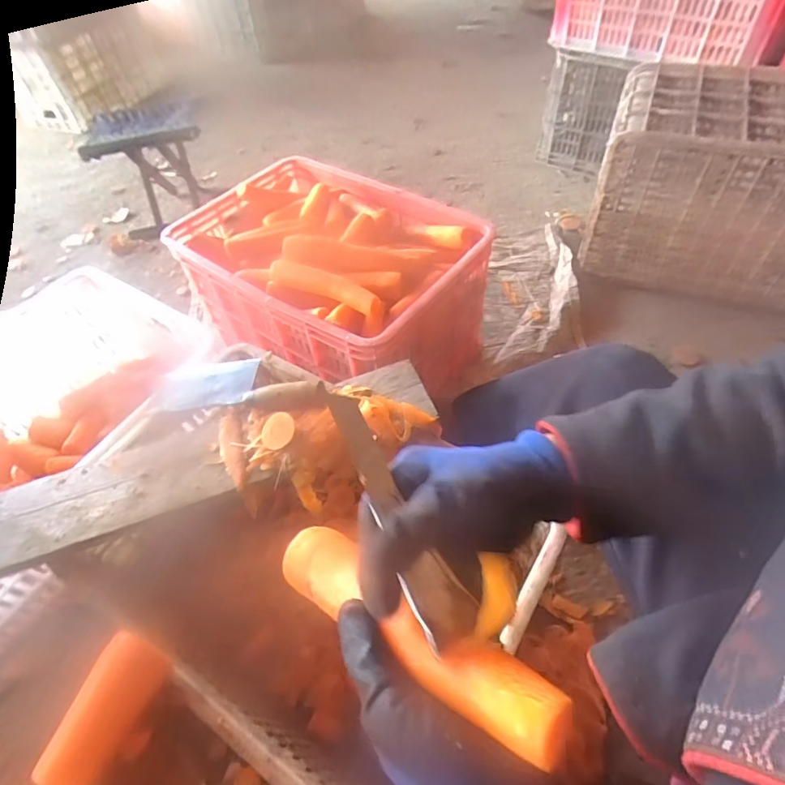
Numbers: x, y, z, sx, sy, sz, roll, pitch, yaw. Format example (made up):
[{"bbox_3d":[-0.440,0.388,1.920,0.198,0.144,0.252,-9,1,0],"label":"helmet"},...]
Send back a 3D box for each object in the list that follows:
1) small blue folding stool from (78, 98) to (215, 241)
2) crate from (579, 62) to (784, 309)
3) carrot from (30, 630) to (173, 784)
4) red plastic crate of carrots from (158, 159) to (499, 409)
[{"bbox_3d":[-0.620,-0.603,1.294,0.279,0.232,0.250,-13,53,-5],"label":"small blue folding stool"},{"bbox_3d":[0.699,-0.421,1.001,0.502,0.328,0.286,17,56,16],"label":"crate"},{"bbox_3d":[-0.239,0.267,0.409,0.051,0.044,0.113,14,56,15],"label":"carrot"},{"bbox_3d":[-0.103,-0.208,0.928,0.496,0.326,0.370,31,61,25],"label":"red plastic crate of carrots"}]

